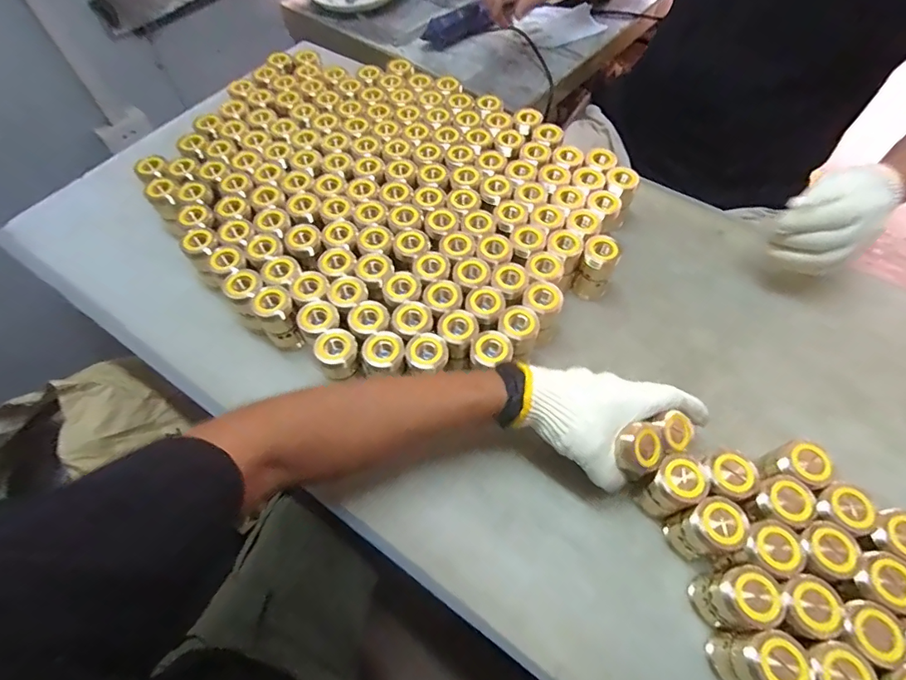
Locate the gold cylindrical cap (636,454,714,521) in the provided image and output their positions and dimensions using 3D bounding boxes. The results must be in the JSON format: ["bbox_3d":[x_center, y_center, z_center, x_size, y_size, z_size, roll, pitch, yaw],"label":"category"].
[{"bbox_3d":[0.191,0.128,0.409,0.039,0.071,0.038,-31,64,-14],"label":"gold cylindrical cap"}]

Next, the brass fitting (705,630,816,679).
[{"bbox_3d":[0.227,0.240,0.349,0.044,0.077,0.039,0,60,2],"label":"brass fitting"}]

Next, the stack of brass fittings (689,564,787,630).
[{"bbox_3d":[0.221,0.203,0.369,0.041,0.077,0.039,-8,60,-3],"label":"stack of brass fittings"}]

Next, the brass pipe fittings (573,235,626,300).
[{"bbox_3d":[0.170,-0.084,0.546,0.042,0.073,0.049,23,64,14],"label":"brass pipe fittings"}]

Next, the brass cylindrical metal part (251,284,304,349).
[{"bbox_3d":[-0.185,-0.022,0.503,0.039,0.063,0.041,-1,60,2],"label":"brass cylindrical metal part"}]

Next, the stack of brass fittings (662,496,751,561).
[{"bbox_3d":[0.211,0.159,0.392,0.036,0.074,0.038,-16,61,-7],"label":"stack of brass fittings"}]

